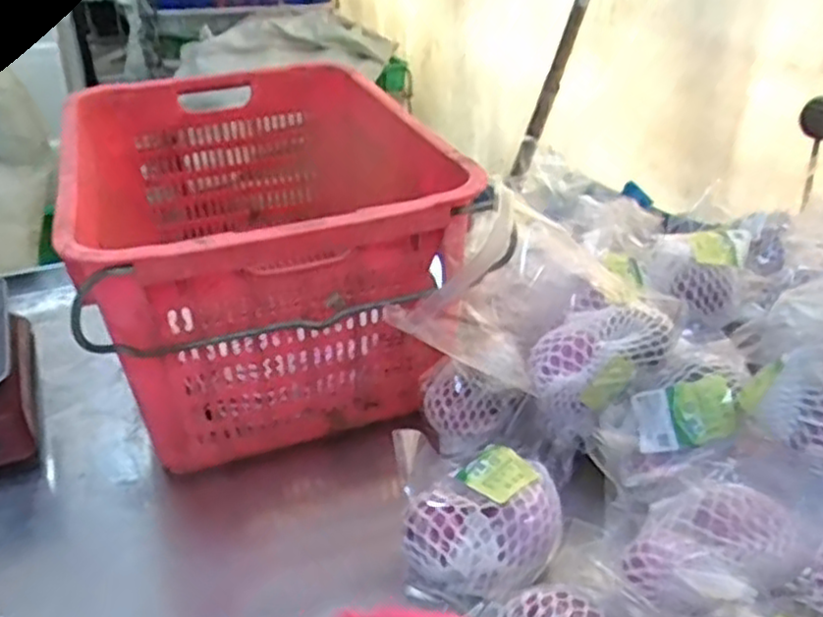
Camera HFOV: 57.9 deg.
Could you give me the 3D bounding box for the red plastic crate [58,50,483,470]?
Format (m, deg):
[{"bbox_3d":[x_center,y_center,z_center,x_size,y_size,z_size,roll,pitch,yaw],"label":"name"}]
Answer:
[{"bbox_3d":[-0.202,-0.104,0.993,0.411,0.284,0.602,-11,32,-18],"label":"red plastic crate"}]

